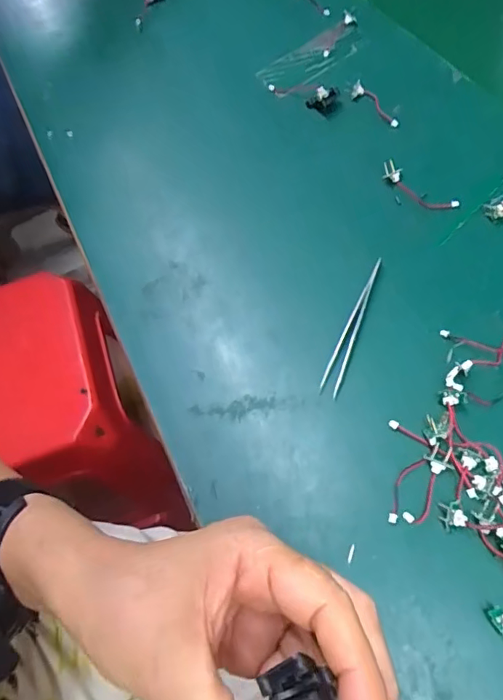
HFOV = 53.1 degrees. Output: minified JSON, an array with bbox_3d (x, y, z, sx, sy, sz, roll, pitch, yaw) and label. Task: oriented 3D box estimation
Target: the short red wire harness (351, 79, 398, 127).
[{"bbox_3d":[0.101,-0.198,0.407,0.014,0.011,0.056,-34,63,-7],"label":"short red wire harness"}]

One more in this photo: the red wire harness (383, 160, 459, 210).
[{"bbox_3d":[0.121,-0.117,0.362,0.016,0.011,0.059,-42,64,-11],"label":"red wire harness"}]

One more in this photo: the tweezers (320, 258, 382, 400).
[{"bbox_3d":[0.067,-0.018,0.330,0.011,0.006,0.105,18,68,18],"label":"tweezers"}]

